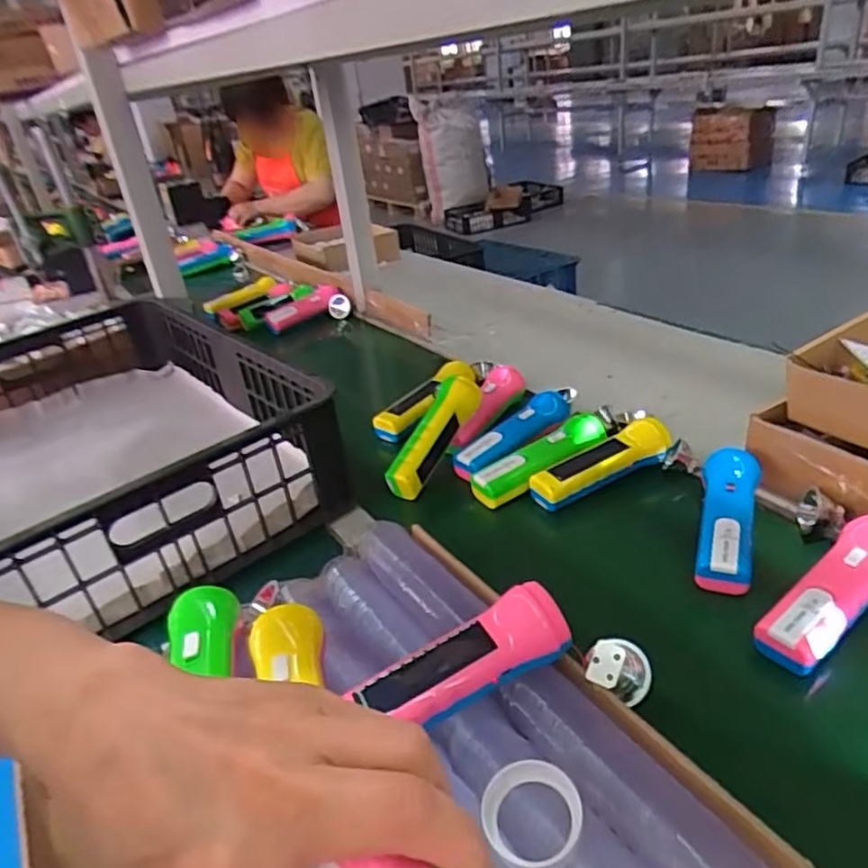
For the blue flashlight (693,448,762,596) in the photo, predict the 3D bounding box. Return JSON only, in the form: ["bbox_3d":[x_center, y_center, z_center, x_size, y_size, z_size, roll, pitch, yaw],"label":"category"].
[{"bbox_3d":[0.265,0.073,0.591,0.046,0.043,0.156,6,31,24],"label":"blue flashlight"}]

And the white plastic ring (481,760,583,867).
[{"bbox_3d":[0.053,0.208,0.358,0.053,0.016,0.053,-9,48,10],"label":"white plastic ring"}]

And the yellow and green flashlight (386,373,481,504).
[{"bbox_3d":[-0.001,-0.002,0.740,0.034,0.047,0.162,13,54,33],"label":"yellow and green flashlight"}]

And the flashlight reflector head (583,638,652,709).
[{"bbox_3d":[0.121,0.157,0.432,0.026,0.044,0.039,-29,47,45],"label":"flashlight reflector head"}]

